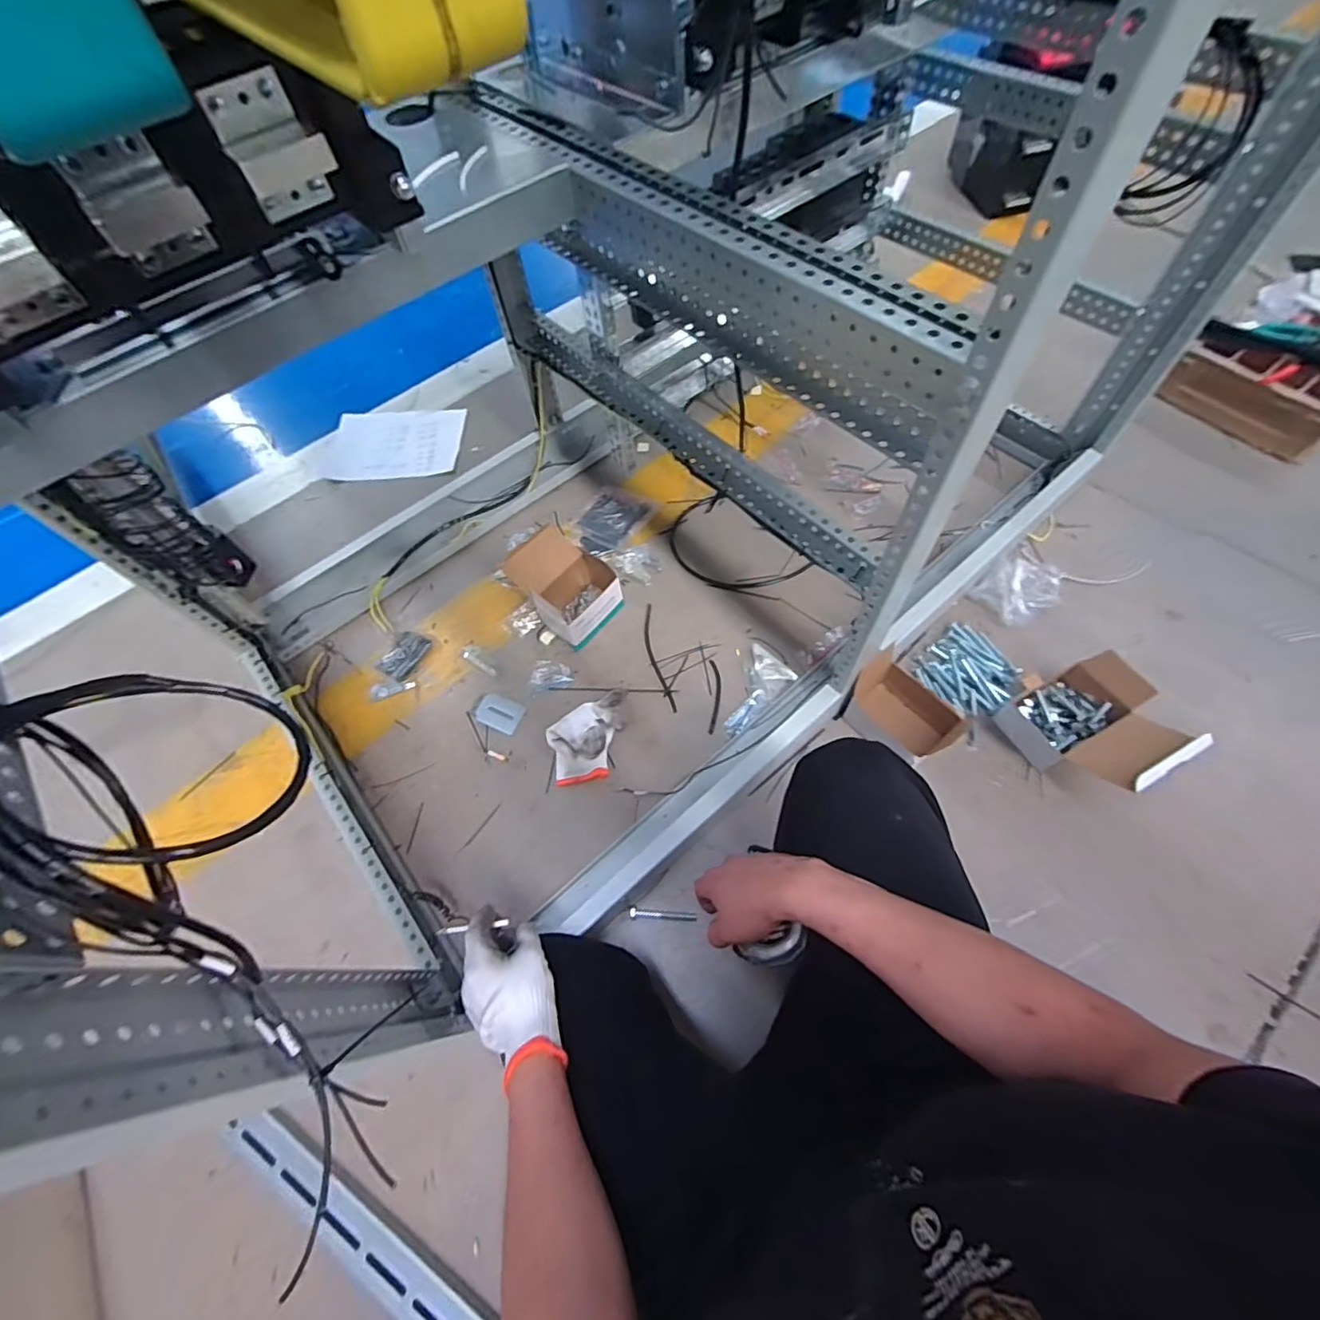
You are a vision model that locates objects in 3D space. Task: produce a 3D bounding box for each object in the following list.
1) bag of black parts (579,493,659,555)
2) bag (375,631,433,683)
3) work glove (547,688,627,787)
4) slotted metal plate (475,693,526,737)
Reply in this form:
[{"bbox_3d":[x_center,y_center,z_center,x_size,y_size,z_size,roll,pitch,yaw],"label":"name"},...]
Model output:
[{"bbox_3d":[-0.096,-0.268,1.111,0.111,0.031,0.162,25,66,16],"label":"bag of black parts"},{"bbox_3d":[-0.449,-0.009,1.000,0.065,0.017,0.094,26,67,17],"label":"bag"},{"bbox_3d":[-0.109,0.122,0.897,0.130,0.035,0.121,-17,62,-5],"label":"work glove"},{"bbox_3d":[-0.265,0.088,0.938,0.079,0.004,0.056,19,65,14],"label":"slotted metal plate"}]

